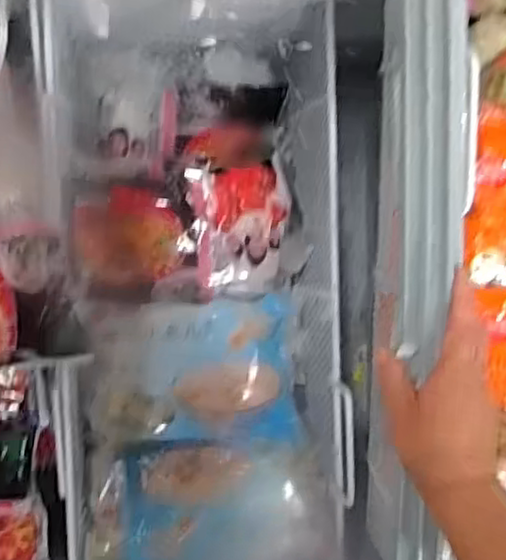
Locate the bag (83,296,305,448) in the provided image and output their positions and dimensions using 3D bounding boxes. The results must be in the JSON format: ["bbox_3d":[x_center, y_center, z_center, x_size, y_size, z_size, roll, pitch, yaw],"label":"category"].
[{"bbox_3d":[-0.055,0.091,0.726,0.212,0.041,0.147,2,94,-9],"label":"bag"}]

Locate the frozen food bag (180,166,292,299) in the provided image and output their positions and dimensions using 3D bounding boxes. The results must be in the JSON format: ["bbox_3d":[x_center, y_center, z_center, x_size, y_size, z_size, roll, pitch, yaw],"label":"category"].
[{"bbox_3d":[-0.018,-0.051,0.726,0.105,0.028,0.132,6,94,-9],"label":"frozen food bag"}]

